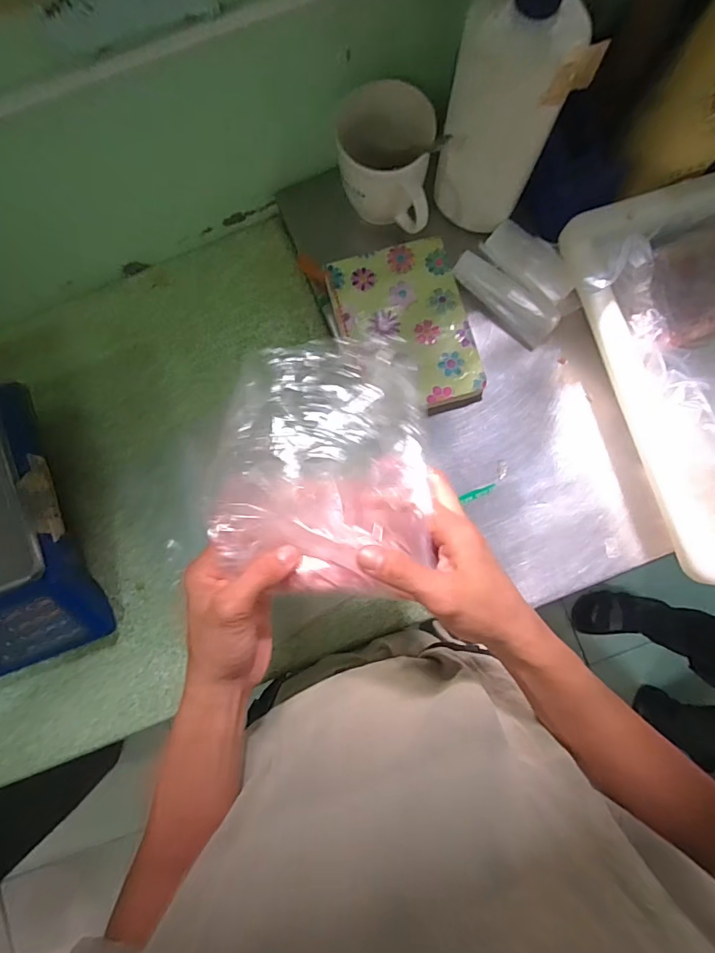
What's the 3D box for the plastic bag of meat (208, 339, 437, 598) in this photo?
[{"bbox_3d":[-0.023,-0.018,0.387,0.159,0.050,0.216,1,66,5],"label":"plastic bag of meat"}]

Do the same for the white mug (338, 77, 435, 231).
[{"bbox_3d":[0.032,-0.343,0.526,0.098,0.105,0.105,0,83,2],"label":"white mug"}]

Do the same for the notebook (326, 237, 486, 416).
[{"bbox_3d":[0.058,-0.177,0.570,0.149,0.033,0.204,-14,82,1],"label":"notebook"}]

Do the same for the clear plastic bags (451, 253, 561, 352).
[{"bbox_3d":[0.179,-0.218,0.567,0.137,0.032,0.040,41,86,7],"label":"clear plastic bags"}]

